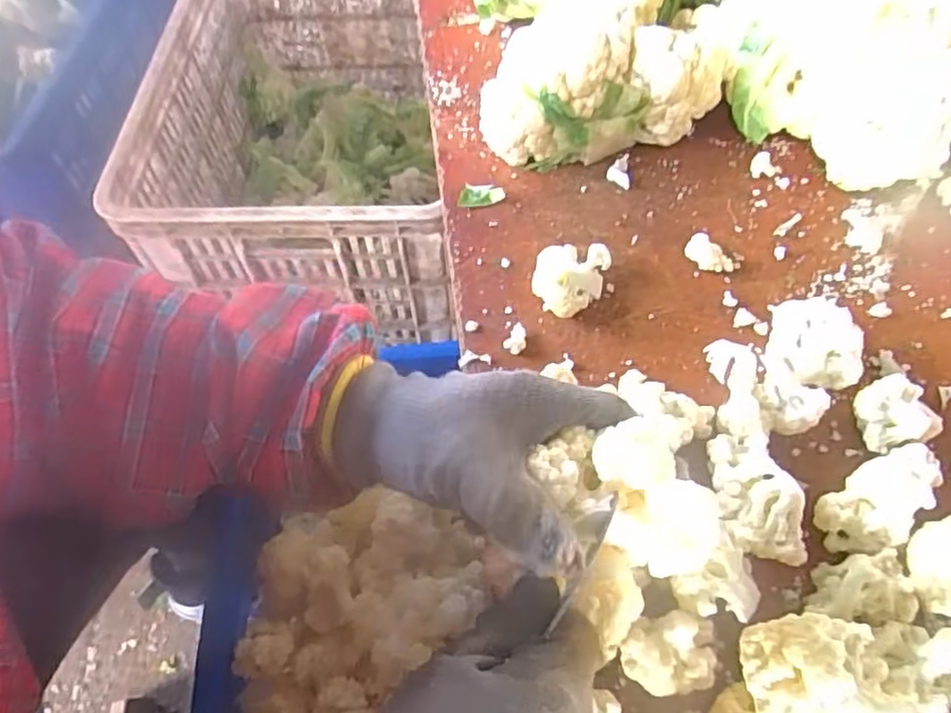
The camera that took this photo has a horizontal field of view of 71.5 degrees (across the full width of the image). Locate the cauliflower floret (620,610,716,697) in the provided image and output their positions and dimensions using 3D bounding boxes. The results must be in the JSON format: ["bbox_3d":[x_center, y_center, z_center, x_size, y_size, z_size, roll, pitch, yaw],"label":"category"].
[{"bbox_3d":[0.093,0.145,0.320,0.047,0.038,0.033,-7,59,-1],"label":"cauliflower floret"}]

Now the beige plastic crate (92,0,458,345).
[{"bbox_3d":[-0.205,-0.279,0.860,0.320,0.266,0.520,-3,59,1],"label":"beige plastic crate"}]

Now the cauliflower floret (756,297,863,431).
[{"bbox_3d":[0.203,0.010,0.407,0.054,0.037,0.090,17,61,13],"label":"cauliflower floret"}]

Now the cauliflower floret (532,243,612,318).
[{"bbox_3d":[0.064,-0.053,0.458,0.047,0.029,0.058,14,61,11],"label":"cauliflower floret"}]

